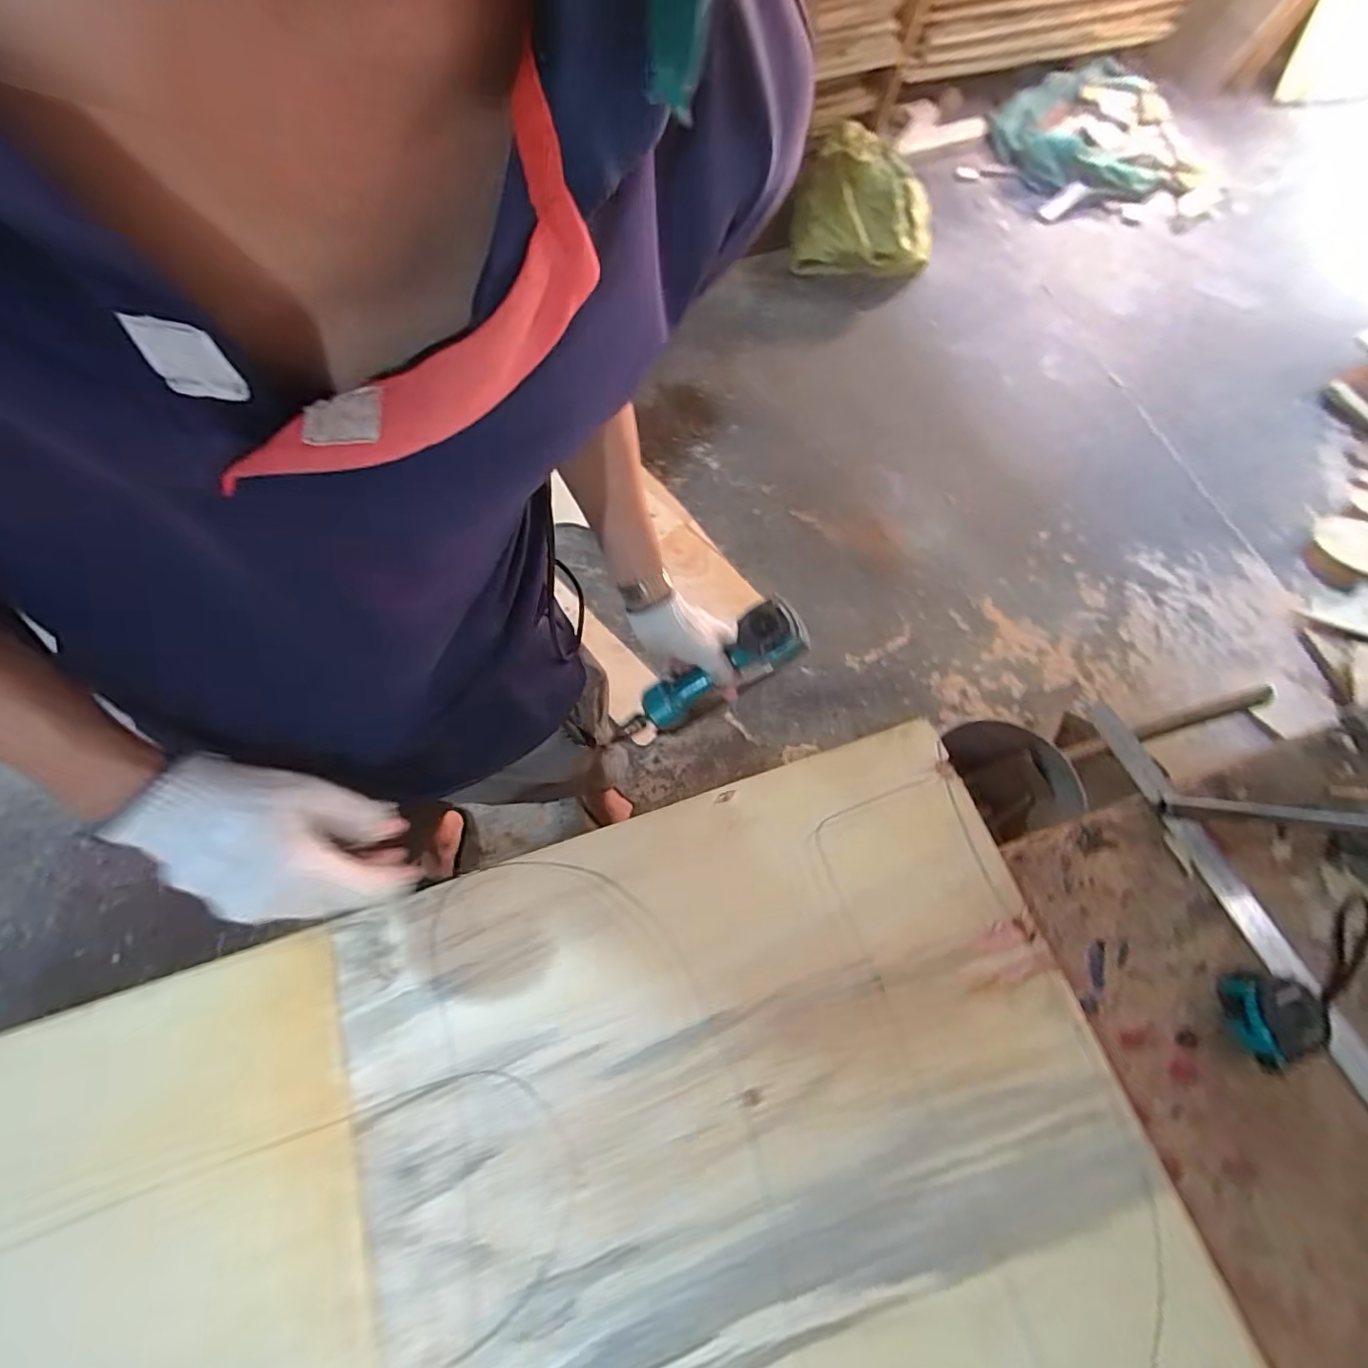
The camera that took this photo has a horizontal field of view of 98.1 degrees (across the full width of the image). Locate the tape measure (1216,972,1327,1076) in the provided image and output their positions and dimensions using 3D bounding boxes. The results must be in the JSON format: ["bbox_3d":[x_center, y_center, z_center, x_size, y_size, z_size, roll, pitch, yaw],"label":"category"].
[{"bbox_3d":[0.472,0.267,0.474,0.060,0.037,0.066,-16,69,-6],"label":"tape measure"}]

